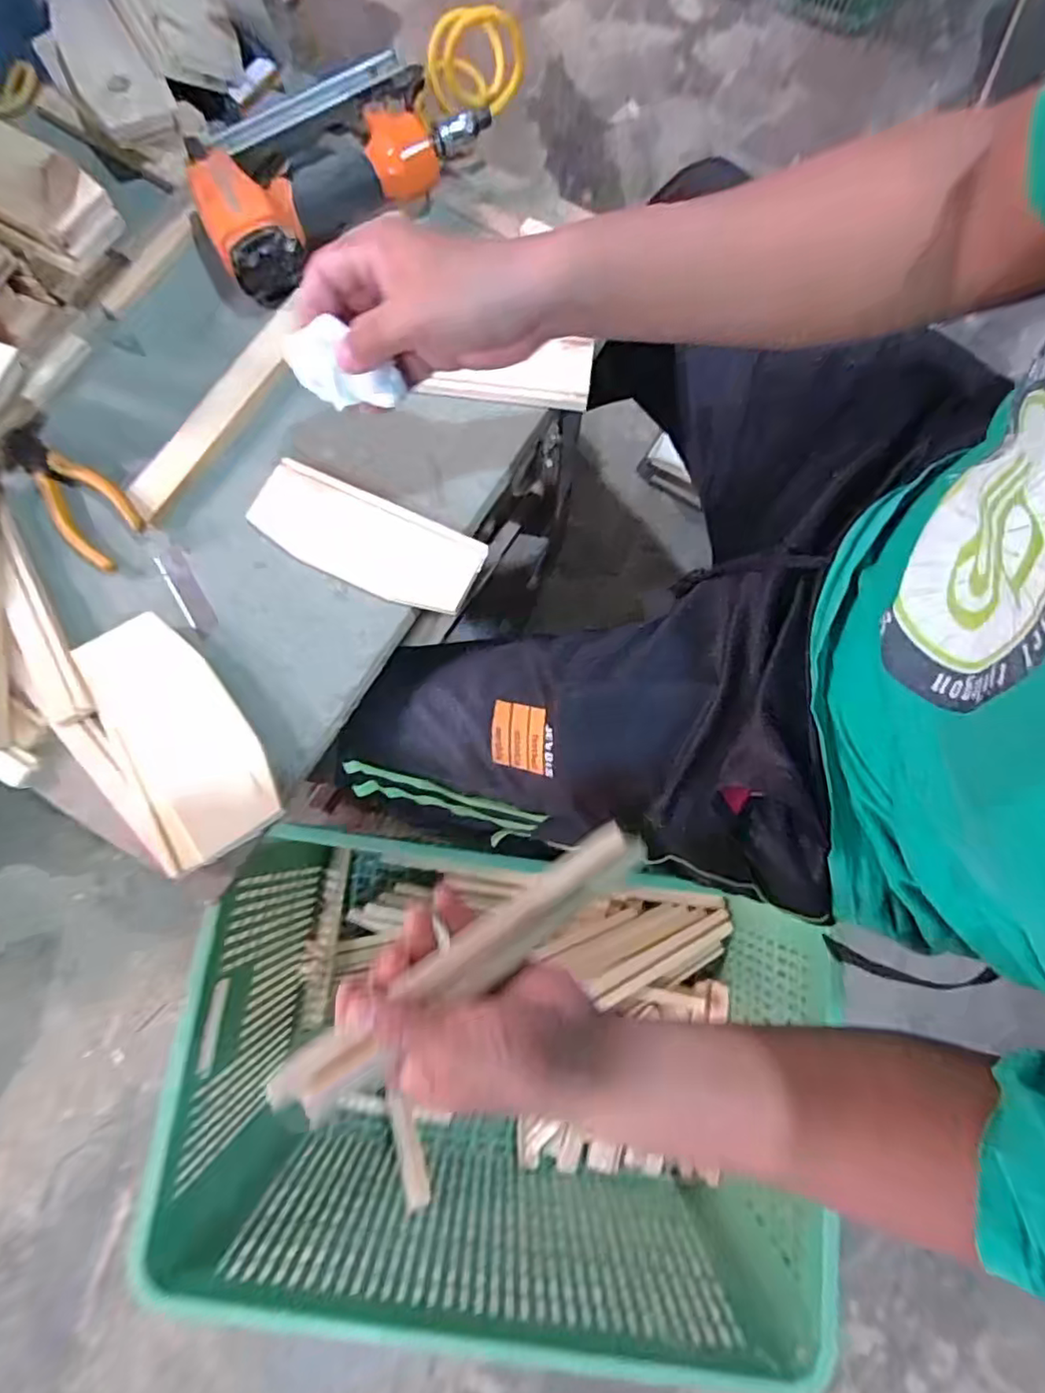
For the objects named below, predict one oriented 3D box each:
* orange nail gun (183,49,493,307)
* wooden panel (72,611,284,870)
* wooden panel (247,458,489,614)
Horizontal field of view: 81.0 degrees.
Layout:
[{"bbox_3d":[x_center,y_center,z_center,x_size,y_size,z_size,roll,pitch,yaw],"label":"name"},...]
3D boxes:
[{"bbox_3d":[-0.176,-0.471,0.530,0.259,0.062,0.168,-38,81,-9],"label":"orange nail gun"},{"bbox_3d":[-0.243,0.026,0.435,0.080,0.015,0.182,-33,78,-12],"label":"wooden panel"},{"bbox_3d":[-0.124,-0.124,0.480,0.182,0.013,0.069,25,79,6],"label":"wooden panel"}]

